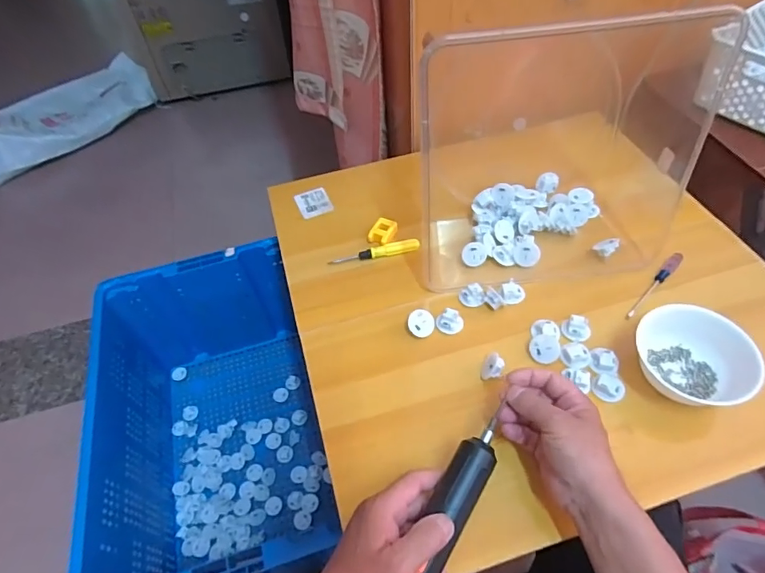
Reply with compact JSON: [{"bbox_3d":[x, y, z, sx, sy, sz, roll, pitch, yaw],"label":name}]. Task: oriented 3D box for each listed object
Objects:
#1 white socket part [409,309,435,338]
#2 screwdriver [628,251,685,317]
[{"bbox_3d":[0.047,0.045,0.566,0.031,0.017,0.032,-2,53,3],"label":"white socket part"},{"bbox_3d":[0.341,-0.002,0.587,0.124,0.016,0.015,-38,59,-22],"label":"screwdriver"}]

